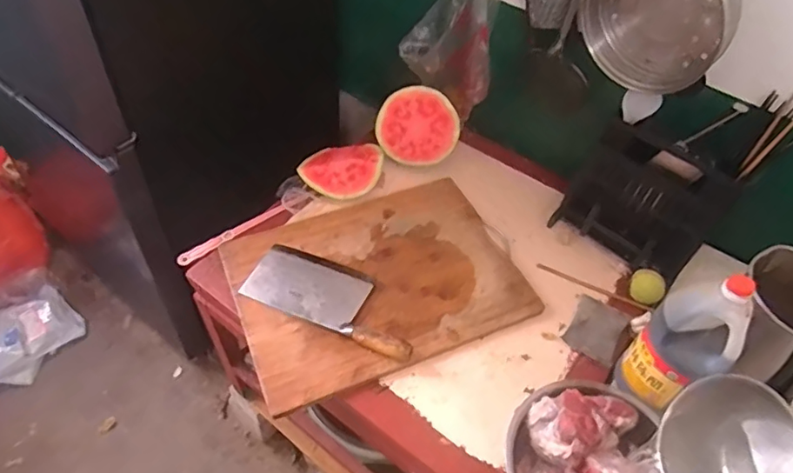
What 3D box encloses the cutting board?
[{"bbox_3d":[-0.033,0.074,1.013,0.495,0.017,0.368,-17,53,-18],"label":"cutting board"}]

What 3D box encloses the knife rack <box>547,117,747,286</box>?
[{"bbox_3d":[0.446,-0.057,1.019,0.251,0.228,0.122,36,56,24],"label":"knife rack"}]

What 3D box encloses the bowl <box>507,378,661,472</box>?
[{"bbox_3d":[0.263,0.311,0.749,0.200,0.123,0.228,-4,50,-7],"label":"bowl"}]

